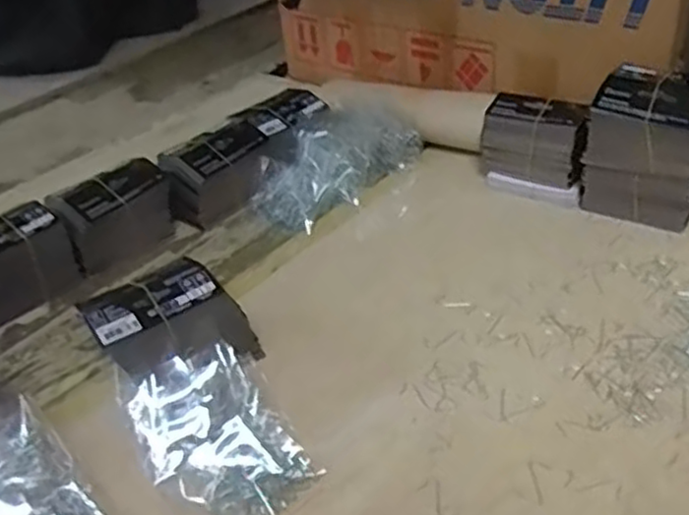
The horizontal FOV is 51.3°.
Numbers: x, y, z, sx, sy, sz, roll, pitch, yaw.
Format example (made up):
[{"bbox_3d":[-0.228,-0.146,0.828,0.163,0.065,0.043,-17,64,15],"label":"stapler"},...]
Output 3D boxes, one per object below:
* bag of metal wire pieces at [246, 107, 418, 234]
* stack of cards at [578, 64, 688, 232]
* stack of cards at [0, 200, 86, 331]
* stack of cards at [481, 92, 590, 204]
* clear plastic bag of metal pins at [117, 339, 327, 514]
[{"bbox_3d":[-0.008,-0.109,0.808,0.092,0.063,0.208,24,45,35],"label":"bag of metal wire pieces"},{"bbox_3d":[0.283,-0.097,0.674,0.110,0.141,0.067,13,40,25],"label":"stack of cards"},{"bbox_3d":[-0.308,0.008,0.665,0.108,0.083,0.057,-30,42,-30],"label":"stack of cards"},{"bbox_3d":[0.203,-0.115,0.761,0.119,0.090,0.054,21,43,32],"label":"stack of cards"},{"bbox_3d":[-0.088,0.127,0.504,0.100,0.044,0.142,-22,39,-21],"label":"clear plastic bag of metal pins"}]

